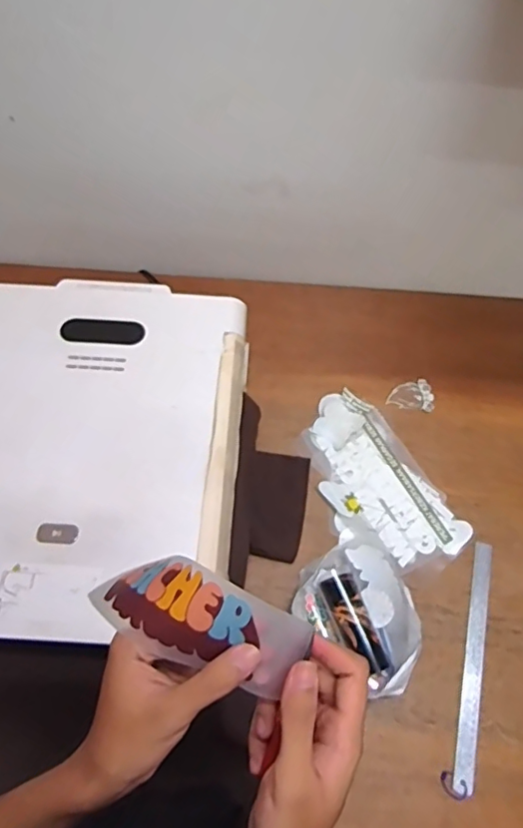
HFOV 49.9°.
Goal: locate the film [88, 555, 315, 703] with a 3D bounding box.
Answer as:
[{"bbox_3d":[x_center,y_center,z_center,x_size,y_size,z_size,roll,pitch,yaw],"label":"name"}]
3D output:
[{"bbox_3d":[-0.042,0.129,0.356,0.143,0.043,0.056,12,63,15],"label":"film"}]

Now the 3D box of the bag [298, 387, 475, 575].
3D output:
[{"bbox_3d":[0.183,0.108,0.909,0.155,0.017,0.313,-29,66,-17],"label":"bag"}]

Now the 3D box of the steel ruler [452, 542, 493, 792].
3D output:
[{"bbox_3d":[0.298,0.341,0.789,0.029,0.007,0.326,16,63,1],"label":"steel ruler"}]

